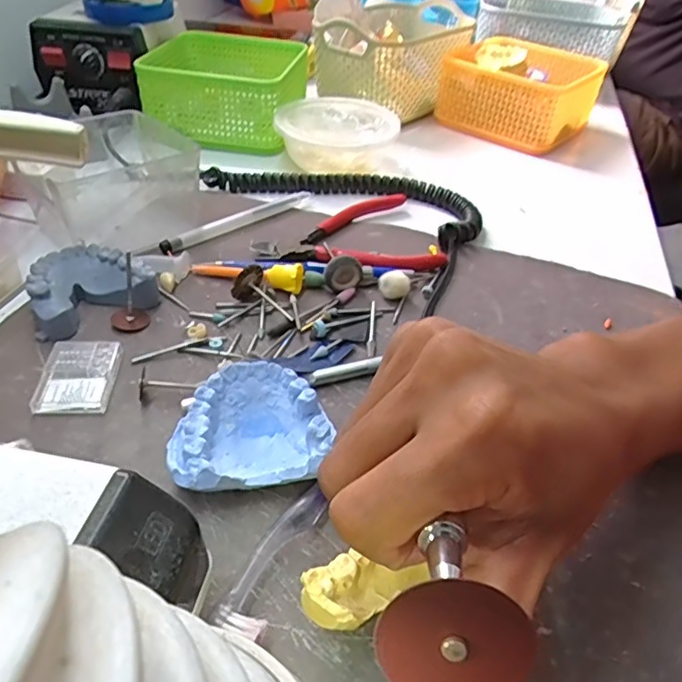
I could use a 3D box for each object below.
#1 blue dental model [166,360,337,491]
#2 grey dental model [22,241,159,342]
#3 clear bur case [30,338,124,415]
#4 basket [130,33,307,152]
[{"bbox_3d":[-0.040,0.040,0.255,0.066,0.029,0.057,-6,43,-12],"label":"blue dental model"},{"bbox_3d":[-0.144,-0.032,0.331,0.066,0.023,0.053,-20,47,-25],"label":"grey dental model"},{"bbox_3d":[-0.132,0.018,0.289,0.035,0.006,0.045,0,42,-5],"label":"clear bur case"},{"bbox_3d":[-0.106,-0.243,0.552,0.128,0.062,0.131,9,42,5],"label":"basket"}]

